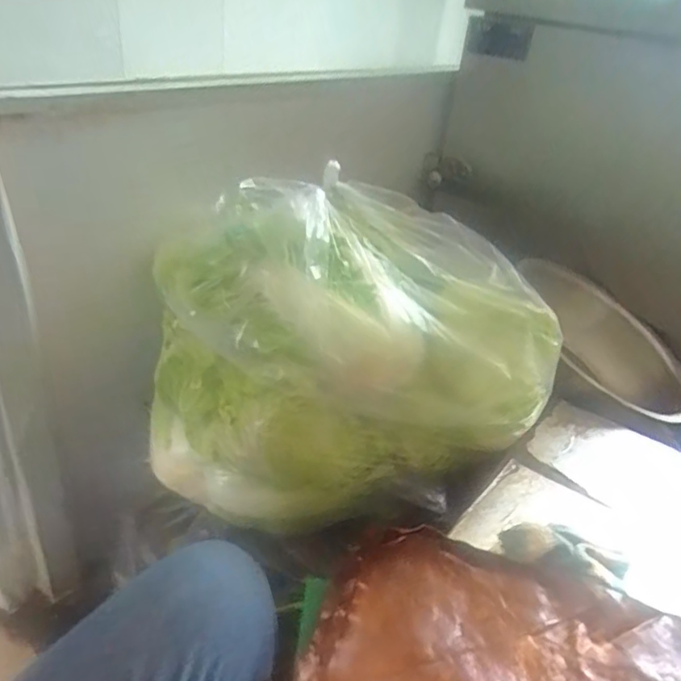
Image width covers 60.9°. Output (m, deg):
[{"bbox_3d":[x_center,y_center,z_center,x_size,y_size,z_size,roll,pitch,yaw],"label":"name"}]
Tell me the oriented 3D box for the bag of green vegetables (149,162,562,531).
[{"bbox_3d":[0.002,0.009,0.724,0.455,0.300,0.270,-2,34,-15],"label":"bag of green vegetables"}]

